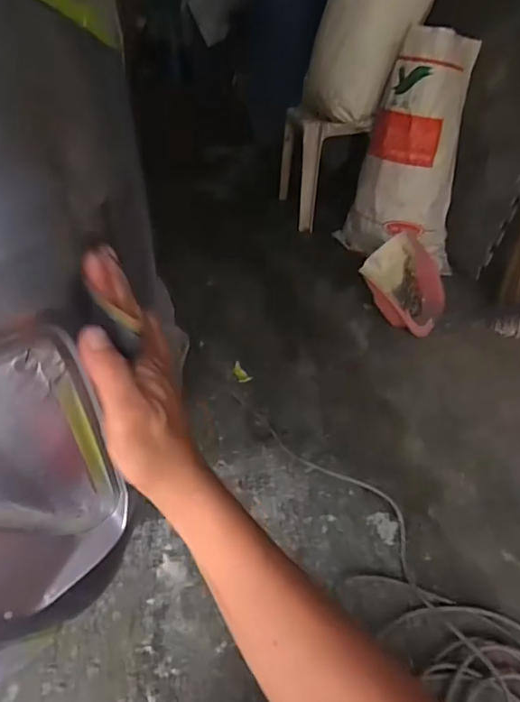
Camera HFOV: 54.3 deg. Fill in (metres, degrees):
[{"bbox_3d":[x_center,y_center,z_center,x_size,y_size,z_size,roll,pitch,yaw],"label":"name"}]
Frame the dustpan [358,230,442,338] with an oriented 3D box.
[{"bbox_3d":[0.442,-0.205,1.562,0.275,0.098,0.286,47,57,-6],"label":"dustpan"}]

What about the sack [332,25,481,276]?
[{"bbox_3d":[0.476,-0.637,1.672,0.366,0.658,0.248,3,37,7],"label":"sack"}]

